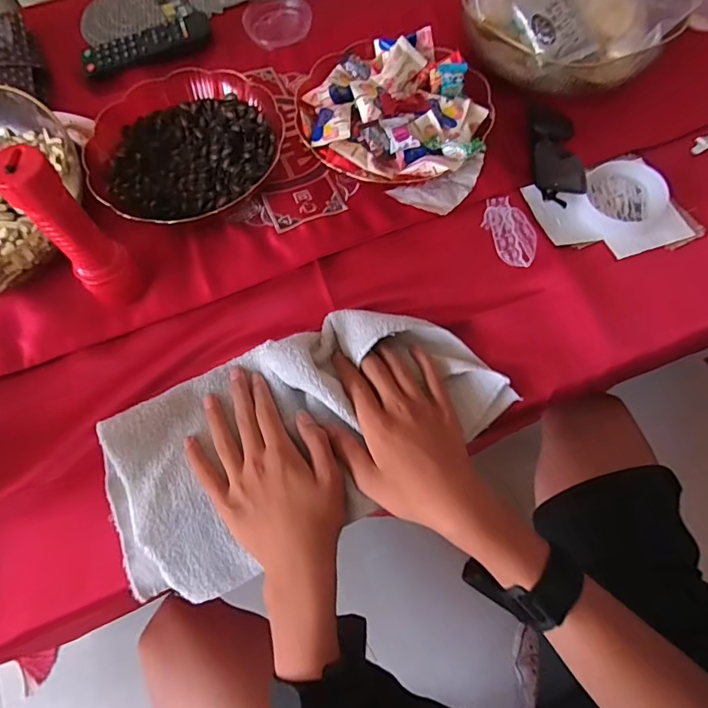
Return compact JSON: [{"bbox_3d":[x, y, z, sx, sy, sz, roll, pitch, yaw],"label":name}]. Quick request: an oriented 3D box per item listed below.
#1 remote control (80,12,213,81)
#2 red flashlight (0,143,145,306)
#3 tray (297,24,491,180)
[{"bbox_3d":[-0.244,-0.364,0.565,0.151,0.020,0.040,-20,70,-7],"label":"remote control"},{"bbox_3d":[-0.229,-0.096,0.394,0.044,0.155,0.047,0,69,1],"label":"red flashlight"},{"bbox_3d":[0.039,-0.250,0.495,0.191,0.057,0.178,13,70,6],"label":"tray"}]

